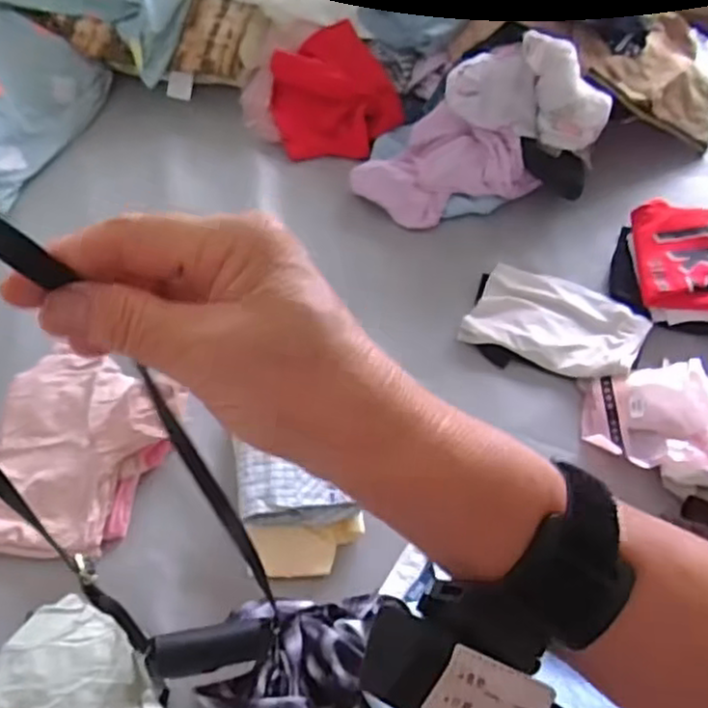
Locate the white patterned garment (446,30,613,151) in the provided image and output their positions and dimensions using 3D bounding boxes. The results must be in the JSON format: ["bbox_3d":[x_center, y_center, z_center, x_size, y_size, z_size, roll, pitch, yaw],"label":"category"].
[{"bbox_3d":[0.294,-0.435,1.167,0.259,0.148,0.108,11,58,7],"label":"white patterned garment"}]

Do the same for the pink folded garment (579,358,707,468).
[{"bbox_3d":[0.415,0.087,0.981,0.171,0.047,0.162,-1,58,-1],"label":"pink folded garment"}]

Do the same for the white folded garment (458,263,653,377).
[{"bbox_3d":[0.313,-0.049,1.075,0.260,0.025,0.157,18,60,11],"label":"white folded garment"}]

